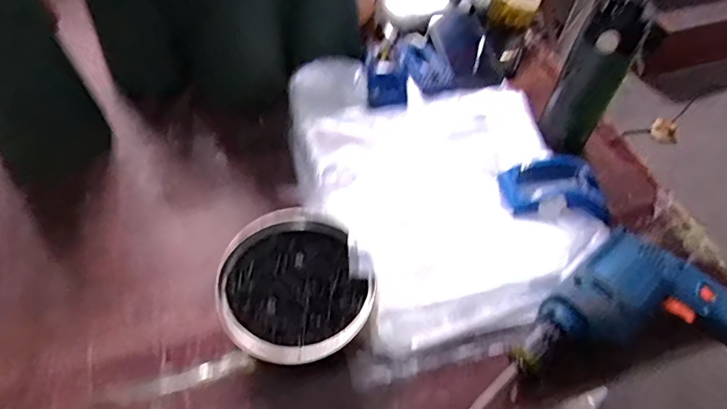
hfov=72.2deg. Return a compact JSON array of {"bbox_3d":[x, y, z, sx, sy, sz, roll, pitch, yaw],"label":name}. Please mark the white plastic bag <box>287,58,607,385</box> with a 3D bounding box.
[{"bbox_3d":[0.087,-0.044,0.608,0.308,0.071,0.421,-12,53,-10],"label":"white plastic bag"}]

